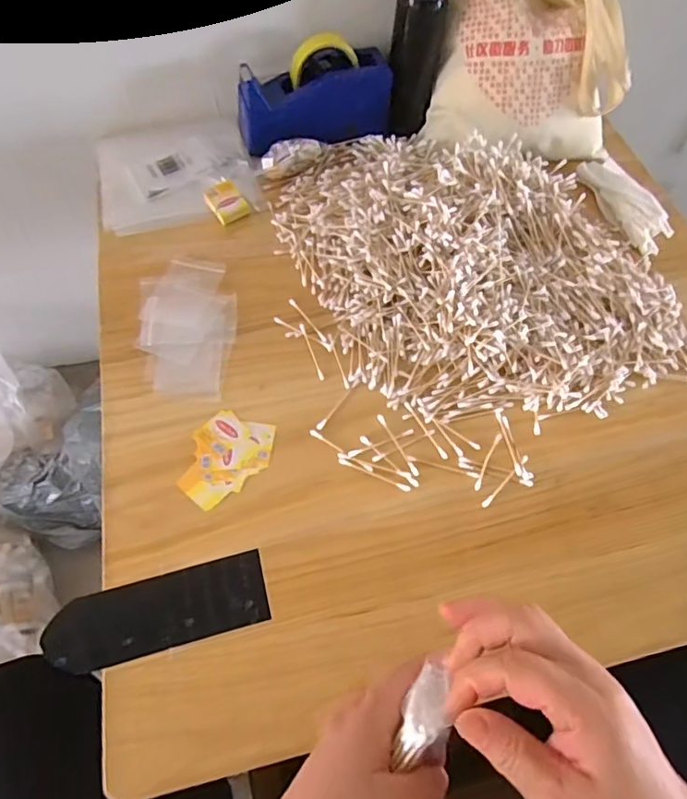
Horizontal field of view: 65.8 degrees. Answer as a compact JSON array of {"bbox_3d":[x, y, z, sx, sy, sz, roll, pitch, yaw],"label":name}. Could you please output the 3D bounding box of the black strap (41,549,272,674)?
[{"bbox_3d":[-0.154,0.179,0.447,0.175,0.009,0.059,-13,62,-11],"label":"black strap"}]

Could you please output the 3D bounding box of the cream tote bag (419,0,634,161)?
[{"bbox_3d":[0.247,-0.458,0.690,0.242,0.211,0.150,-3,60,-6],"label":"cream tote bag"}]

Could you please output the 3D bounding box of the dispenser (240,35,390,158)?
[{"bbox_3d":[-0.038,-0.403,0.709,0.202,0.106,0.080,-16,62,-13],"label":"dispenser"}]

